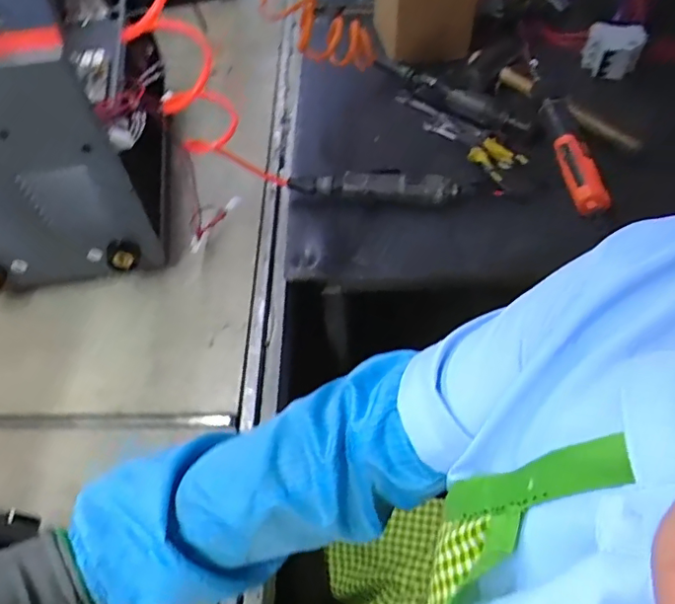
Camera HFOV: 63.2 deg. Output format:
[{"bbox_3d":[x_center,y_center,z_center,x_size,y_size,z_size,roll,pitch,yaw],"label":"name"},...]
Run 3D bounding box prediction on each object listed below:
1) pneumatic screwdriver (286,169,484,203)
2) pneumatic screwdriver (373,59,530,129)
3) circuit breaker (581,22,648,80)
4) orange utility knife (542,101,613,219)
[{"bbox_3d":[0.060,-0.156,0.740,0.254,0.040,0.049,8,57,8],"label":"pneumatic screwdriver"},{"bbox_3d":[0.167,-0.311,0.820,0.253,0.037,0.030,27,62,19],"label":"pneumatic screwdriver"},{"bbox_3d":[0.412,-0.375,0.825,0.080,0.070,0.052,23,60,17],"label":"circuit breaker"},{"bbox_3d":[0.306,-0.195,0.716,0.030,0.031,0.180,-13,72,-6],"label":"orange utility knife"}]

